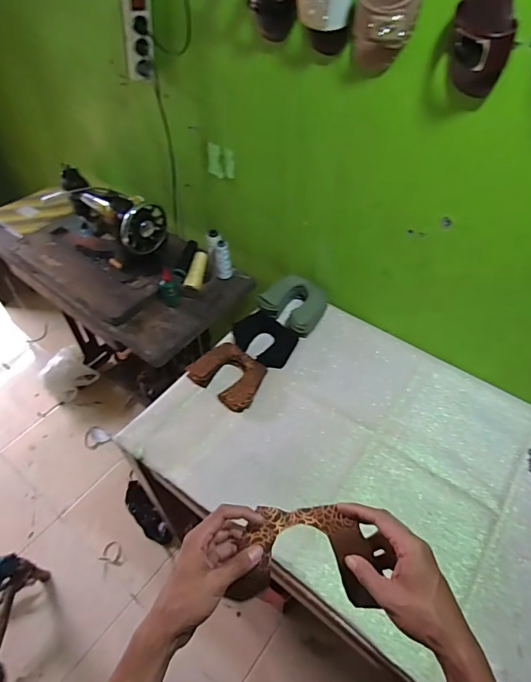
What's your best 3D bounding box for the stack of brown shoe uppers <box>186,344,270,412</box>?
[{"bbox_3d":[-0.086,0.074,0.990,0.168,0.031,0.134,25,54,20],"label":"stack of brown shoe uppers"}]

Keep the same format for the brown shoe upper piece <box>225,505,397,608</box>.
[{"bbox_3d":[0.053,0.234,0.474,0.166,0.055,0.089,4,49,3],"label":"brown shoe upper piece"}]

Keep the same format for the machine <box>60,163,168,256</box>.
[{"bbox_3d":[-0.430,-0.350,1.238,0.141,0.216,0.335,-37,58,-28],"label":"machine"}]

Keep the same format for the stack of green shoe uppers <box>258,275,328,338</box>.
[{"bbox_3d":[0.080,-0.098,1.107,0.149,0.056,0.148,36,58,27],"label":"stack of green shoe uppers"}]

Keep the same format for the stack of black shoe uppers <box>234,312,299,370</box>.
[{"bbox_3d":[0.000,-0.009,1.065,0.153,0.021,0.124,29,55,23],"label":"stack of black shoe uppers"}]

